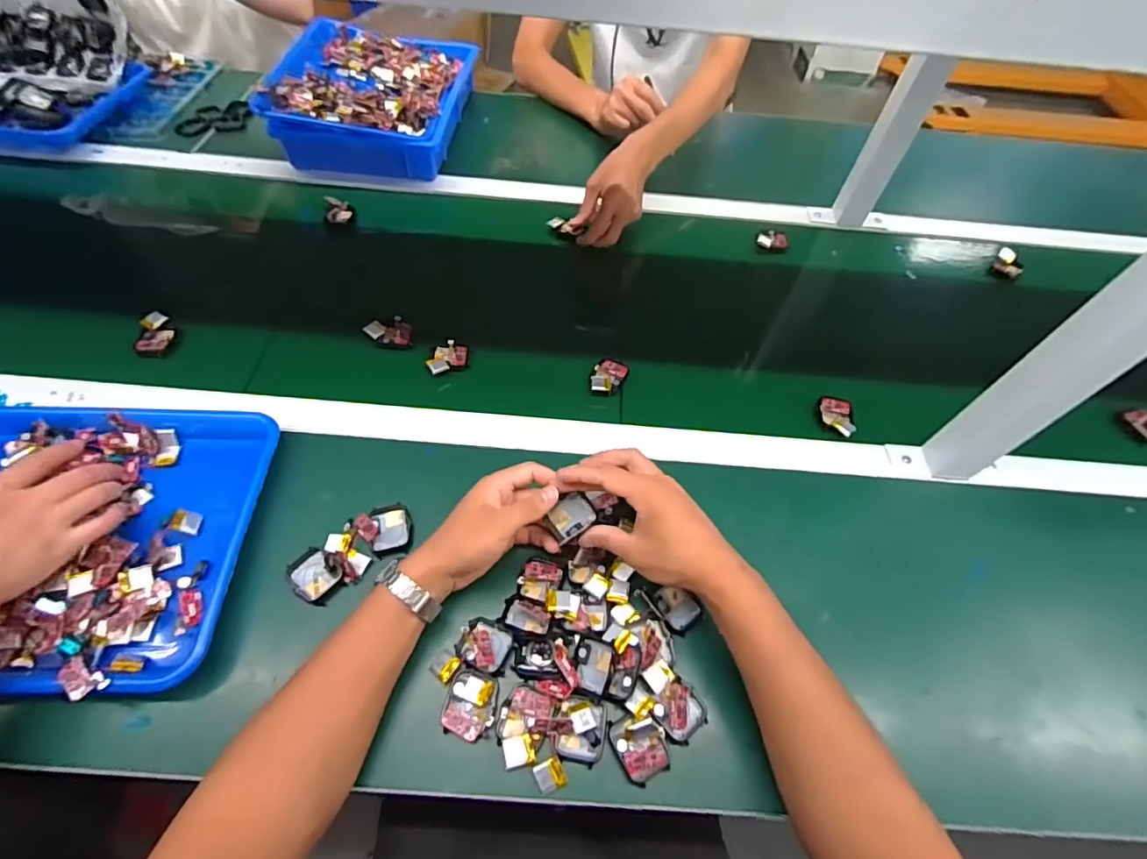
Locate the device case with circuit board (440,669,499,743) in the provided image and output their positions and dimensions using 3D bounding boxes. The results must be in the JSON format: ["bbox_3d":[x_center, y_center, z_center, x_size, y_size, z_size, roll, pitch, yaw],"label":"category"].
[{"bbox_3d":[-0.082,0.218,0.416,0.040,0.010,0.048,9,56,1],"label":"device case with circuit board"}]

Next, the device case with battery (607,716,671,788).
[{"bbox_3d":[0.052,0.244,0.405,0.039,0.015,0.044,-18,60,-15],"label":"device case with battery"}]

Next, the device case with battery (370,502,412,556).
[{"bbox_3d":[-0.169,0.093,0.489,0.035,0.013,0.044,-10,58,-11],"label":"device case with battery"}]

